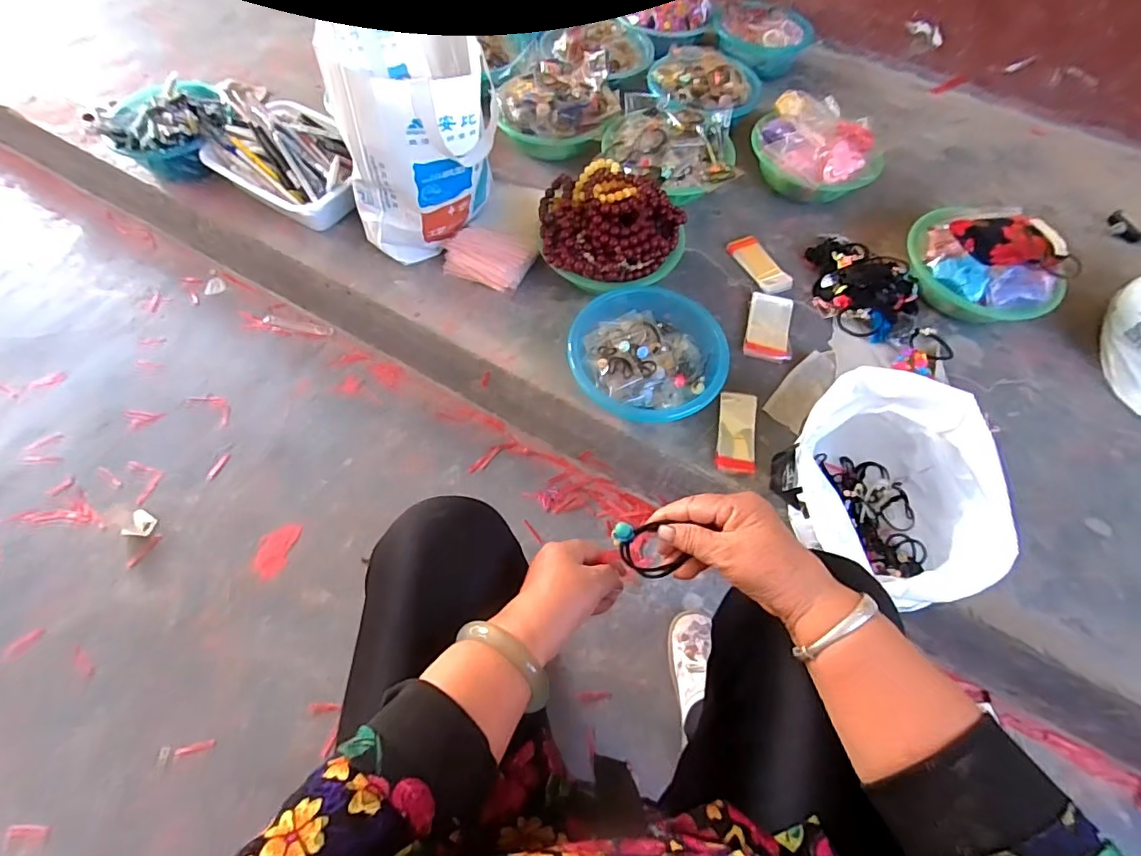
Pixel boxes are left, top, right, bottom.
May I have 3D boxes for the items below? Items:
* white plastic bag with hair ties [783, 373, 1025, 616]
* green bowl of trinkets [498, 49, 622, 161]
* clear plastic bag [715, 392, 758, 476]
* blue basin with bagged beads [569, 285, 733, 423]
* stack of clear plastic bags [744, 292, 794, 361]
[{"bbox_3d":[0.396,0.076,0.647,0.232,0.160,0.256,12,63,4],"label":"white plastic bag with hair ties"},{"bbox_3d":[-0.027,-0.612,1.002,0.232,0.092,0.178,-7,63,-6],"label":"green bowl of trinkets"},{"bbox_3d":[0.243,0.006,0.760,0.055,0.011,0.128,10,63,3],"label":"clear plastic bag"},{"bbox_3d":[0.110,-0.111,0.779,0.218,0.077,0.205,1,63,-2],"label":"blue basin with bagged beads"},{"bbox_3d":[0.323,-0.166,0.850,0.071,0.013,0.126,12,63,4],"label":"stack of clear plastic bags"}]

